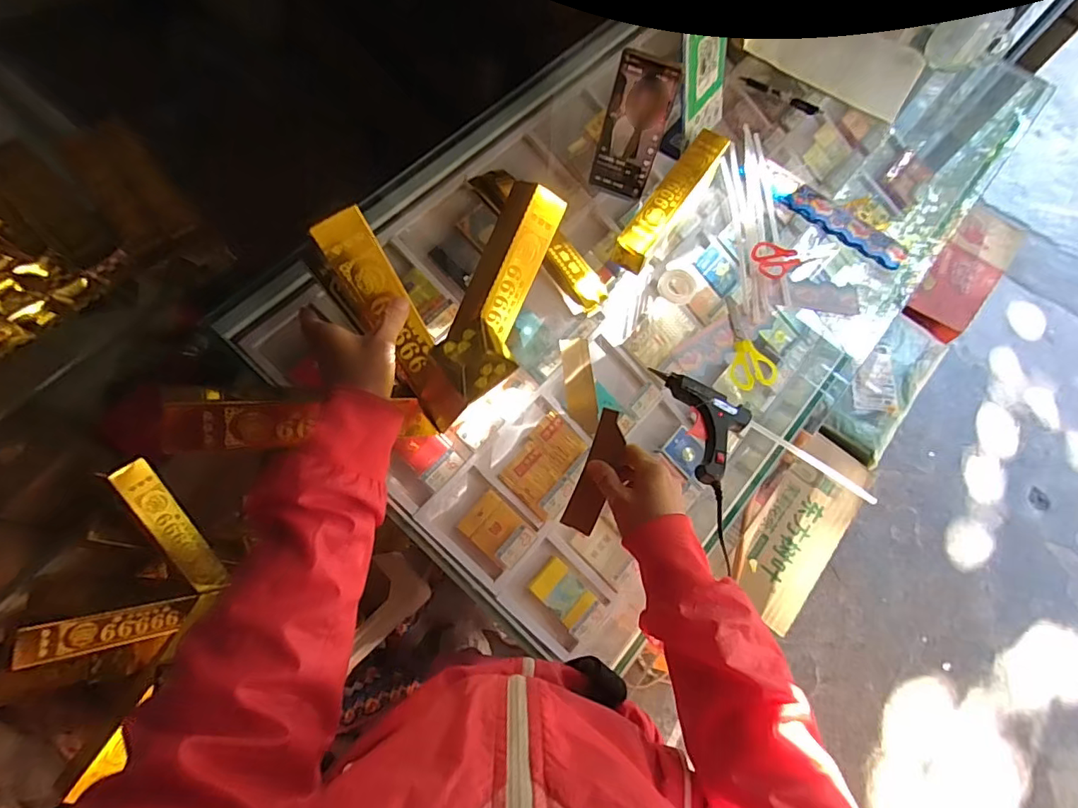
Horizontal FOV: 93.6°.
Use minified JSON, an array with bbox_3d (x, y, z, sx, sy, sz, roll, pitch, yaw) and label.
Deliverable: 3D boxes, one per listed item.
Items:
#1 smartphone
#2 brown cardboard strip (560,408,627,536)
[{"bbox_3d":[0.117,-0.341,0.632,0.074,0.157,0.007,20,45,5],"label":"smartphone"},{"bbox_3d":[0.058,0.065,0.483,0.033,0.008,0.117,20,85,17],"label":"brown cardboard strip"}]

